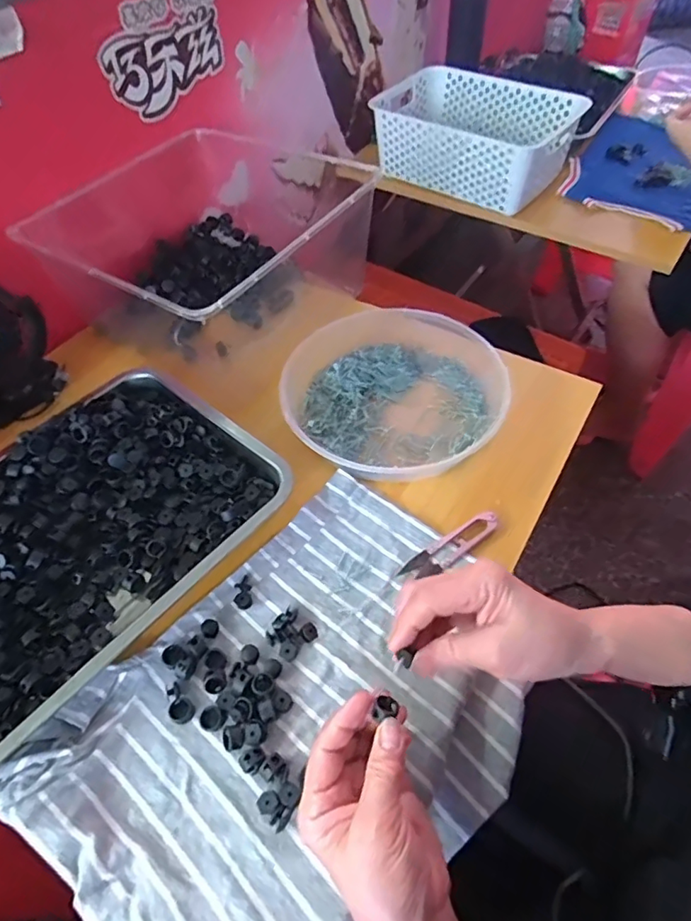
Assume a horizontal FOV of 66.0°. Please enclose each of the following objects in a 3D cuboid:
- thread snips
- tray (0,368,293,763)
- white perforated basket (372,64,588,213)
[{"bbox_3d":[0.092,0.074,0.463,0.101,0.013,0.022,-28,57,-16],"label":"thread snips"},{"bbox_3d":[-0.242,0.065,0.466,0.239,0.044,0.337,35,63,25],"label":"tray"},{"bbox_3d":[0.212,-0.545,0.895,0.310,0.104,0.211,32,61,24],"label":"white perforated basket"}]

